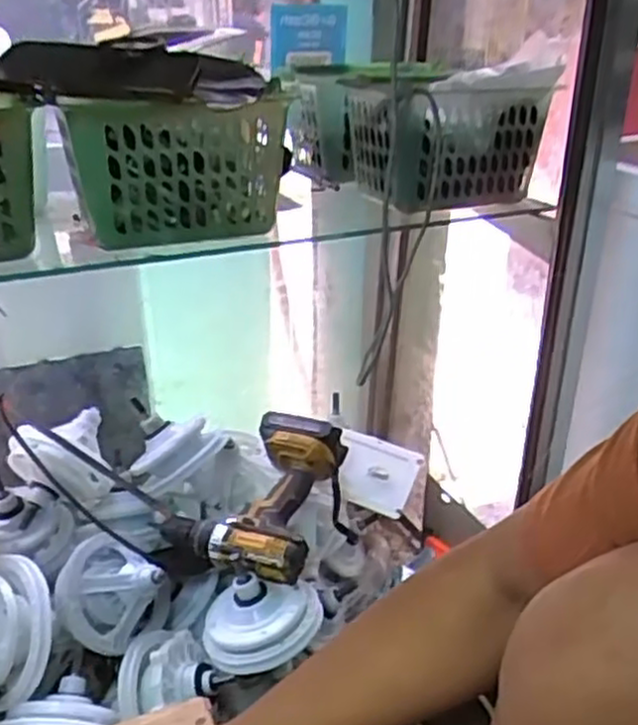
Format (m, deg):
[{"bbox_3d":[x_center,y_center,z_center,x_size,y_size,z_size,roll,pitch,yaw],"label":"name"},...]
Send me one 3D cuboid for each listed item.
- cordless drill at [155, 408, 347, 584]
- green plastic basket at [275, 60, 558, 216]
[{"bbox_3d":[-0.090,0.177,0.992,0.207,0.069,0.231,4,53,22],"label":"cordless drill"},{"bbox_3d":[0.095,-0.268,0.857,0.206,0.125,0.308,-11,27,-22],"label":"green plastic basket"}]

